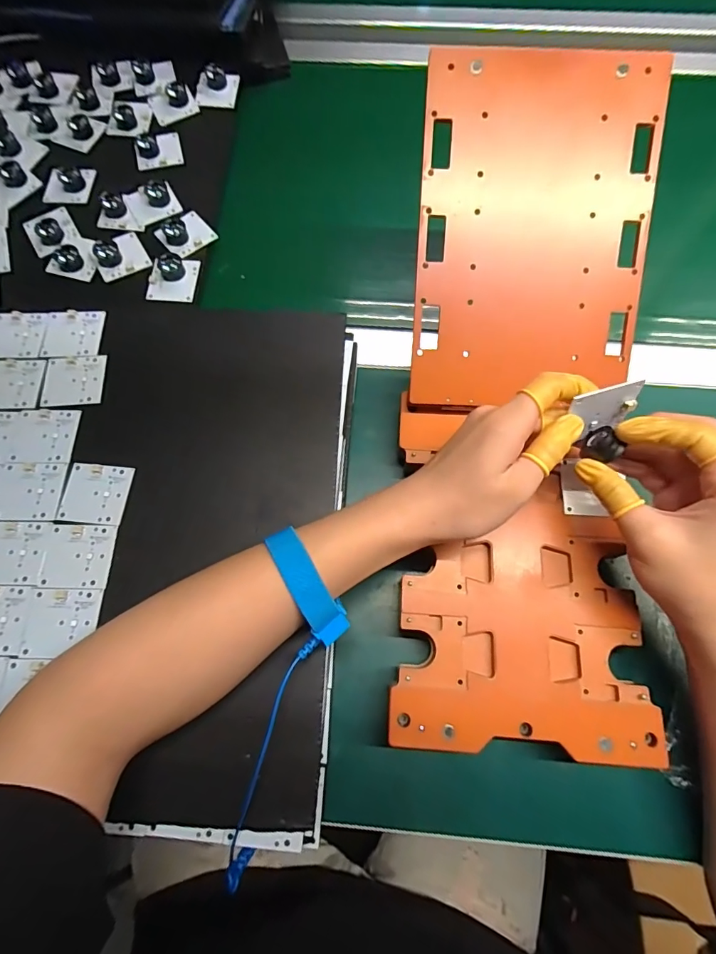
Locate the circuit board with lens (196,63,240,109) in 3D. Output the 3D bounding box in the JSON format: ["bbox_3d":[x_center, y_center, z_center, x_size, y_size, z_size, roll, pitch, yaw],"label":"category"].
[{"bbox_3d":[-0.160,-0.442,0.476,0.044,0.028,0.045,2,71,2],"label":"circuit board with lens"}]

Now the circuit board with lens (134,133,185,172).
[{"bbox_3d":[-0.215,-0.354,0.454,0.047,0.024,0.048,-15,71,-4],"label":"circuit board with lens"}]

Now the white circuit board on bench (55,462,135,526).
[{"bbox_3d":[-0.190,0.012,0.307,0.045,0.004,0.043,4,71,3],"label":"white circuit board on bench"}]

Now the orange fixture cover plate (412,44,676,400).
[{"bbox_3d":[0.123,-0.166,0.299,0.157,0.004,0.227,3,101,2],"label":"orange fixture cover plate"}]

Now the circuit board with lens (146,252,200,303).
[{"bbox_3d":[-0.179,-0.191,0.403,0.044,0.015,0.048,-3,71,0],"label":"circuit board with lens"}]

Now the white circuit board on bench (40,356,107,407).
[{"bbox_3d":[-0.230,-0.077,0.341,0.047,0.009,0.047,-8,71,-2],"label":"white circuit board on bench"}]

